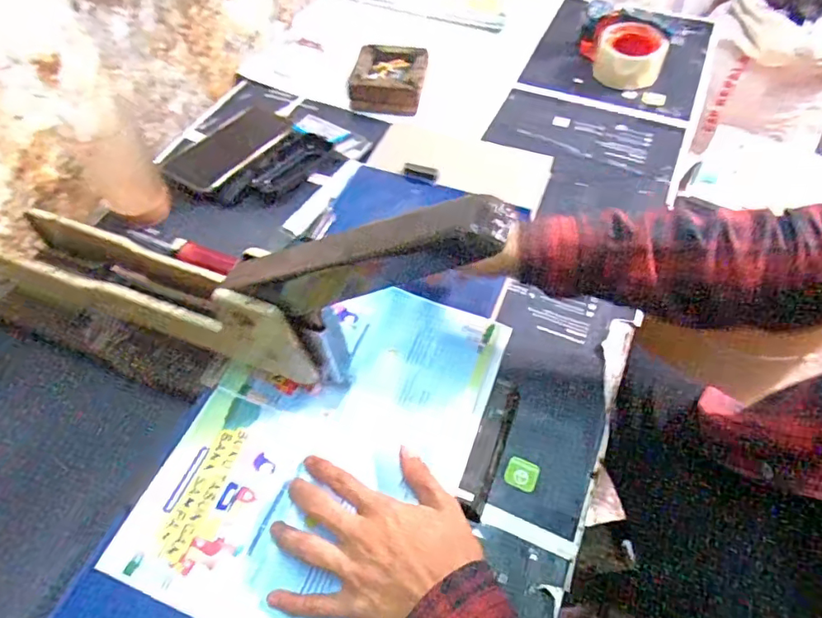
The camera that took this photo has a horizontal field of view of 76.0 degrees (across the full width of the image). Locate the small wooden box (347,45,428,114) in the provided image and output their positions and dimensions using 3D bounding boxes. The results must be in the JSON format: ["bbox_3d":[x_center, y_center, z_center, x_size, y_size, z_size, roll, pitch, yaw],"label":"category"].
[{"bbox_3d":[-0.028,-0.314,0.720,0.101,0.040,0.108,6,56,6],"label":"small wooden box"}]

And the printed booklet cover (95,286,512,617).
[{"bbox_3d":[-0.067,0.103,0.437,0.222,0.009,0.304,18,58,12],"label":"printed booklet cover"}]

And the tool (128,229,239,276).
[{"bbox_3d":[-0.257,-0.067,0.581,0.148,0.015,0.028,20,59,15],"label":"tool"}]

